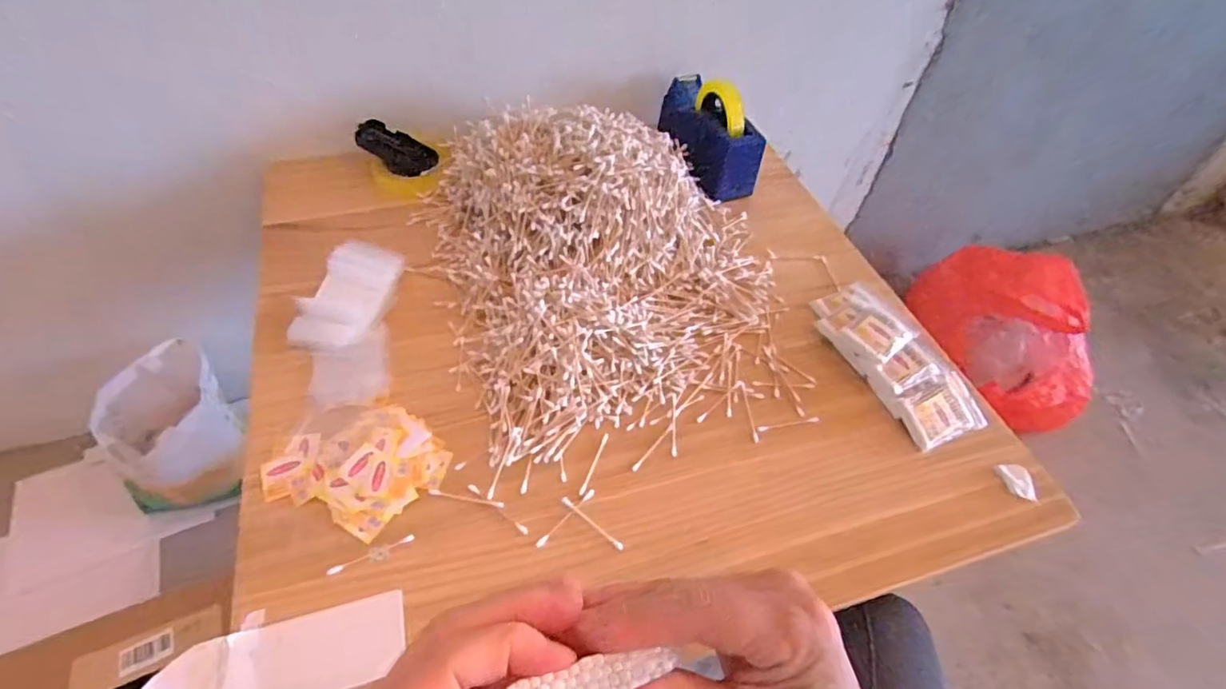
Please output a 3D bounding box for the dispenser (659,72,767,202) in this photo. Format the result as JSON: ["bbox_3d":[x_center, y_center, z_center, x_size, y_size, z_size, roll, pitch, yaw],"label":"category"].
[{"bbox_3d":[0.150,-0.354,0.928,0.071,0.130,0.219,-20,54,-20],"label":"dispenser"}]

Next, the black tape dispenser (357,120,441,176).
[{"bbox_3d":[-0.339,-0.313,0.903,0.112,0.042,0.073,29,54,18],"label":"black tape dispenser"}]

